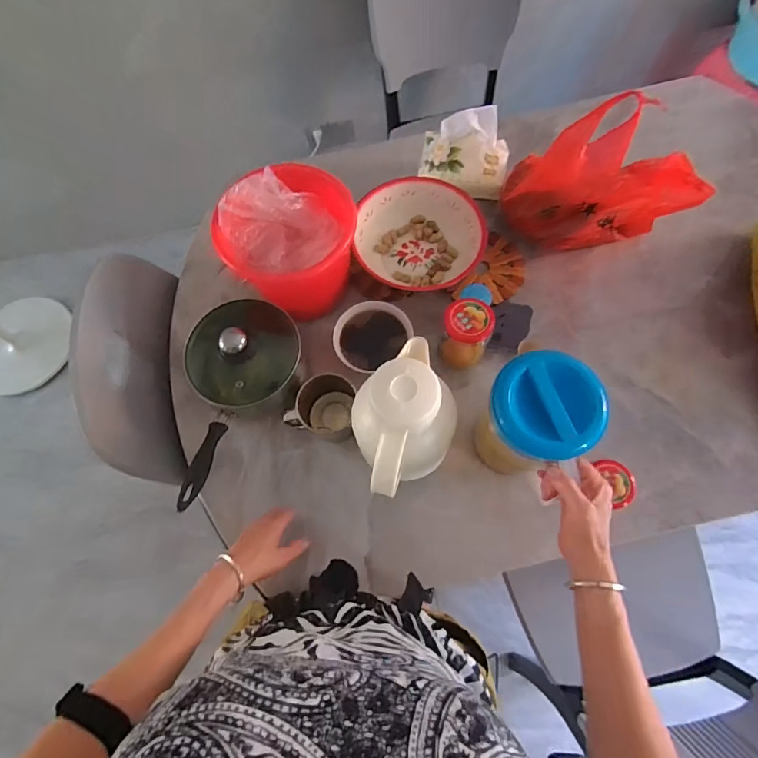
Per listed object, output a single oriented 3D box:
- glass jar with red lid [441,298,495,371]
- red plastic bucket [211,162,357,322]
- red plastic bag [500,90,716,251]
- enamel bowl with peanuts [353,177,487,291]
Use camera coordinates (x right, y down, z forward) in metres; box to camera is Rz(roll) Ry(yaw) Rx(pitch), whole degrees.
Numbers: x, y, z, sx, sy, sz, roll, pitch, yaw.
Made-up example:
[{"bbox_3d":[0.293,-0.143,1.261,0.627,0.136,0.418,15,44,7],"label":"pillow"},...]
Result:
[{"bbox_3d":[0.134,-0.067,0.681,0.074,0.107,0.077,0,70,0],"label":"glass jar with red lid"},{"bbox_3d":[-0.140,-0.208,0.699,0.185,0.186,0.182,0,70,0],"label":"red plastic bucket"},{"bbox_3d":[0.338,-0.306,0.688,0.252,0.223,0.180,23,71,8],"label":"red plastic bag"},{"bbox_3d":[0.072,-0.255,0.771,0.218,0.066,0.206,5,70,1],"label":"enamel bowl with peanuts"}]

